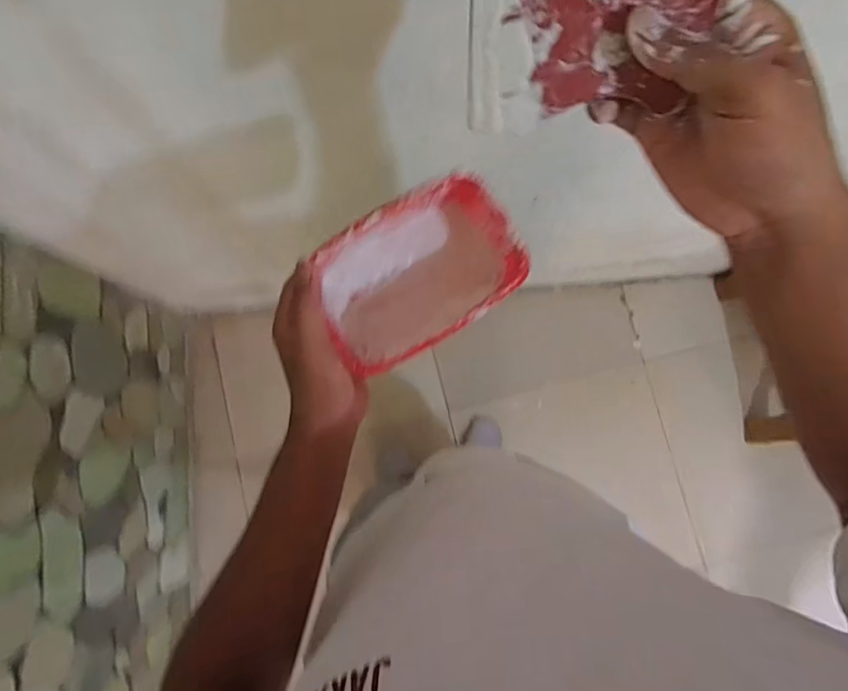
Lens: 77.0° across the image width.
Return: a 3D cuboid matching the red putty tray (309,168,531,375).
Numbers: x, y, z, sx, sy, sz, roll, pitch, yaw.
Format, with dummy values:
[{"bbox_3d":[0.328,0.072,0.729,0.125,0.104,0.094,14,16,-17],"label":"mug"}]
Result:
[{"bbox_3d":[-0.006,-0.055,0.420,0.148,0.084,0.111,-28,84,-6],"label":"red putty tray"}]

